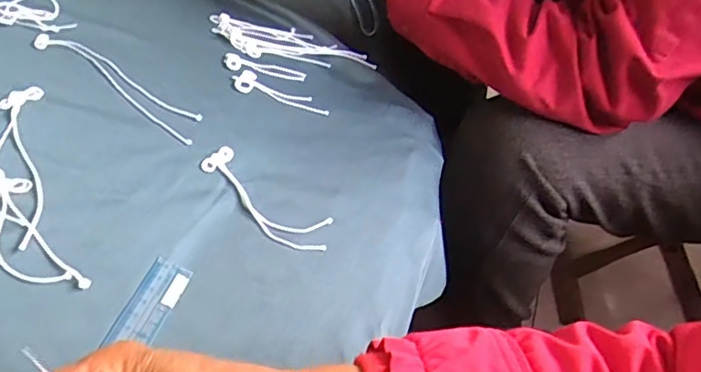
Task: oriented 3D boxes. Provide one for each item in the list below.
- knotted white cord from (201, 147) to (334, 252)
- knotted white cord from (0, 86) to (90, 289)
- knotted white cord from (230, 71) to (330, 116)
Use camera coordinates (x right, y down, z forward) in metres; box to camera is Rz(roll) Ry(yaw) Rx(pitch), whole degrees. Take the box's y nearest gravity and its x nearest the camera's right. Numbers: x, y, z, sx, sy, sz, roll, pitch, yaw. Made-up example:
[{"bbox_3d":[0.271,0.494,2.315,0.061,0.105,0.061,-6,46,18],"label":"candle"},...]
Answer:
[{"bbox_3d":[-0.067,0.011,0.446,0.120,0.014,0.038,31,52,20],"label":"knotted white cord"},{"bbox_3d":[-0.245,-0.002,0.429,0.056,0.007,0.211,-18,53,-21],"label":"knotted white cord"},{"bbox_3d":[-0.065,-0.083,0.537,0.092,0.013,0.028,21,49,12],"label":"knotted white cord"}]

